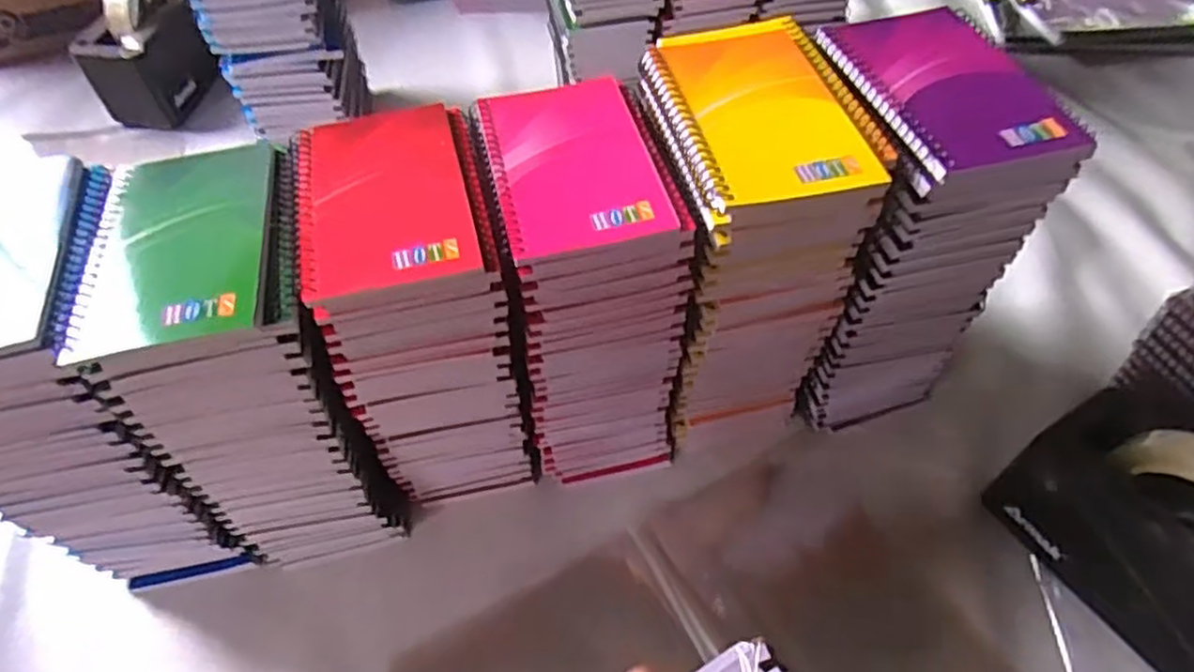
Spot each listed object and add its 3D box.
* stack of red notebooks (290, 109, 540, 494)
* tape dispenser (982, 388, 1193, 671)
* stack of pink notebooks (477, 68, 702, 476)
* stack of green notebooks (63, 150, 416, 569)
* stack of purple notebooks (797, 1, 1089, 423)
[{"bbox_3d":[-0.102,-0.005,0.451,0.093,0.229,0.134,-13,55,-7],"label":"stack of red notebooks"},{"bbox_3d":[0.344,0.129,0.405,0.075,0.126,0.195,-30,58,-18],"label":"tape dispenser"},{"bbox_3d":[-0.006,-0.024,0.459,0.095,0.223,0.132,-11,54,-5],"label":"stack of pink notebooks"},{"bbox_3d":[-0.194,0.022,0.428,0.098,0.237,0.142,-12,54,-6],"label":"stack of green notebooks"},{"bbox_3d":[0.182,-0.059,0.461,0.096,0.245,0.122,-12,55,-7],"label":"stack of purple notebooks"}]

